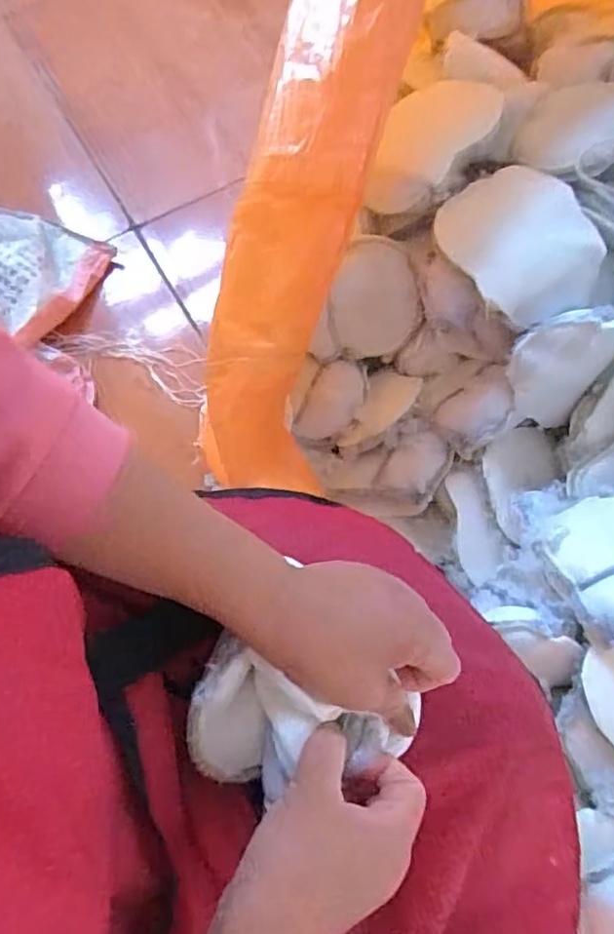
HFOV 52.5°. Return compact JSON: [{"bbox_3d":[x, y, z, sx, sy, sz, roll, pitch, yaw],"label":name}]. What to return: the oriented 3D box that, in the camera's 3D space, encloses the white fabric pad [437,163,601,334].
[{"bbox_3d":[0.229,-0.241,0.665,0.132,0.044,0.179,-32,72,-10],"label":"white fabric pad"}]

